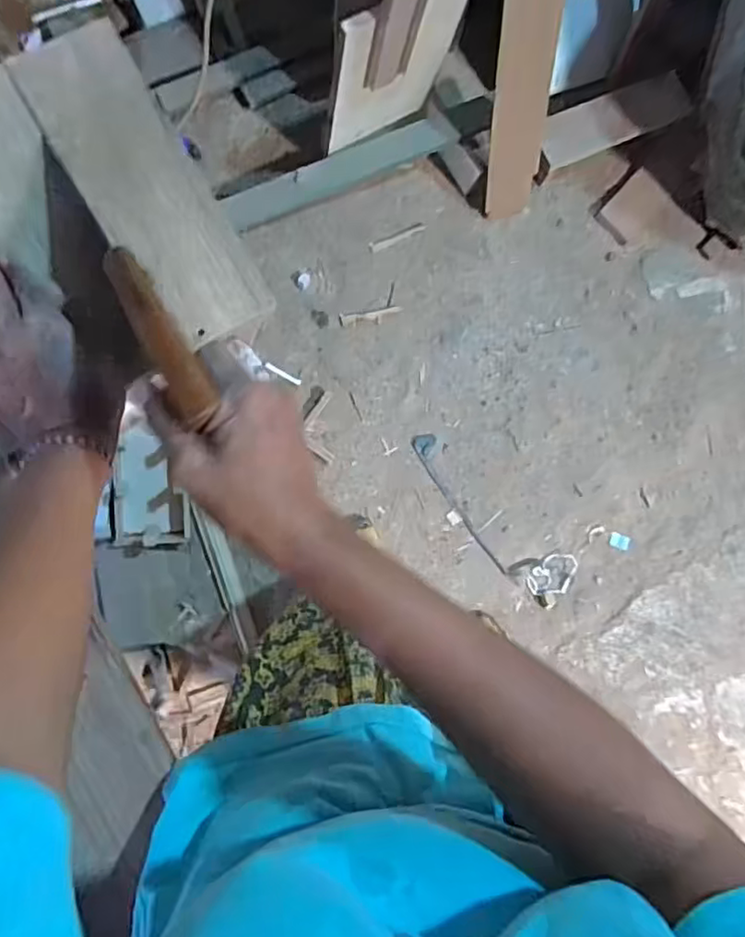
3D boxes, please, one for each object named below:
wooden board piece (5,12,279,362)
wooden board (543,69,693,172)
[{"bbox_3d":[-0.151,-0.185,0.415,0.073,0.016,0.217,-31,90,-9],"label":"wooden board piece"},{"bbox_3d":[0.480,-0.696,1.241,0.265,0.027,0.096,-15,105,21],"label":"wooden board"}]

